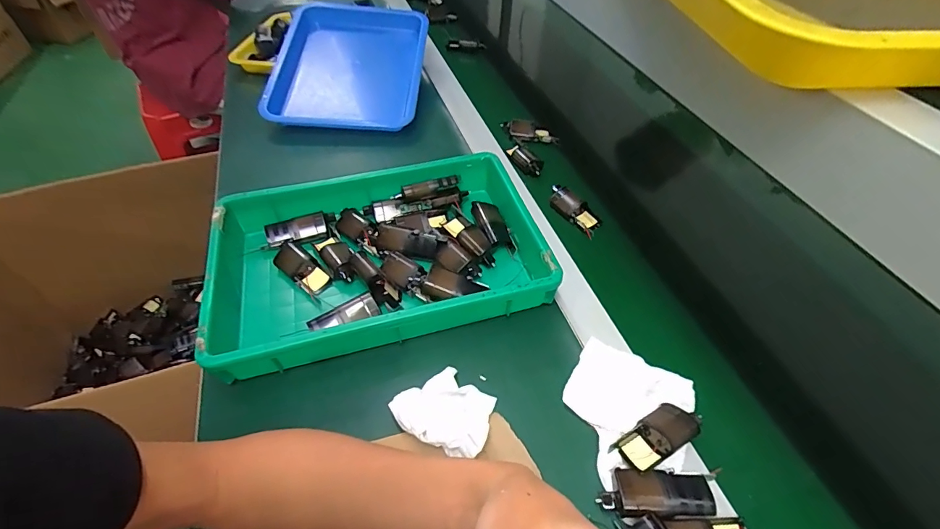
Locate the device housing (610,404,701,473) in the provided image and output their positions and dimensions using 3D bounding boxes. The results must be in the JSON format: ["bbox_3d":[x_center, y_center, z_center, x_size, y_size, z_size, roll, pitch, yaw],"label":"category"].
[{"bbox_3d":[0.176,0.156,0.394,0.087,0.011,0.036,-26,54,-22],"label":"device housing"}]

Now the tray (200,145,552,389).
[{"bbox_3d":[-0.110,-0.007,0.522,0.369,0.081,0.239,-12,50,-12],"label":"tray"}]

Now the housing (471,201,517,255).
[{"bbox_3d":[0.030,-0.050,0.565,0.038,0.027,0.085,-10,49,-10],"label":"housing"}]

